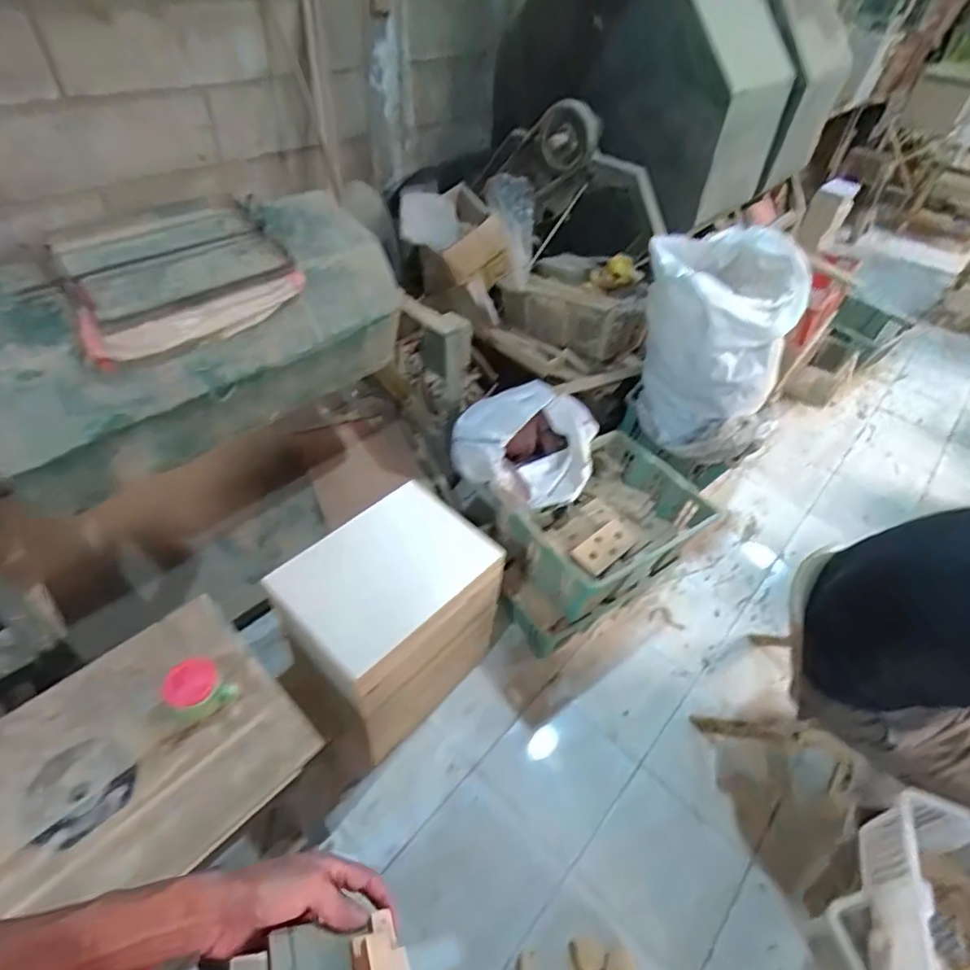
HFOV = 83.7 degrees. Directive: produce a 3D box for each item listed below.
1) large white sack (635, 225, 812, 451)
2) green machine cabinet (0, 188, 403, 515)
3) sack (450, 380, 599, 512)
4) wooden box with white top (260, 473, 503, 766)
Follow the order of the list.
[{"bbox_3d":[0.602,-0.384,1.506,0.376,0.537,0.315,11,47,5],"label":"large white sack"},{"bbox_3d":[-0.637,-0.341,1.213,0.885,0.372,0.348,-32,57,-29],"label":"green machine cabinet"},{"bbox_3d":[0.115,-0.135,1.485,0.362,0.232,0.321,16,48,10],"label":"sack"},{"bbox_3d":[-0.230,0.349,1.307,0.446,0.520,0.311,-34,58,-31],"label":"wooden box with white top"}]

